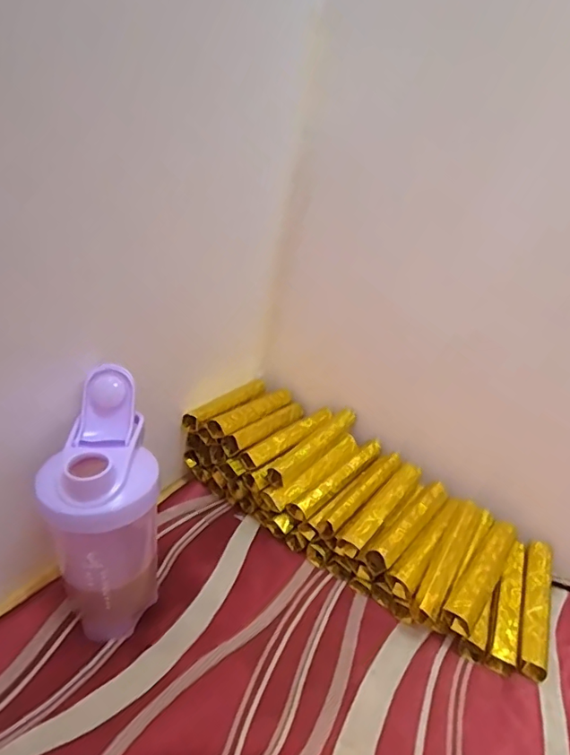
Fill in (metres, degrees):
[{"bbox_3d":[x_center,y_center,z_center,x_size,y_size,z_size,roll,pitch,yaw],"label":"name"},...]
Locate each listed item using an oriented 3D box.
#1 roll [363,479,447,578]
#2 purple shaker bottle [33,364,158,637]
[{"bbox_3d":[0.125,0.141,0.499,0.024,0.017,0.132,25,35,33],"label":"roll"},{"bbox_3d":[-0.146,0.111,0.407,0.084,0.193,0.100,-13,32,-28],"label":"purple shaker bottle"}]

